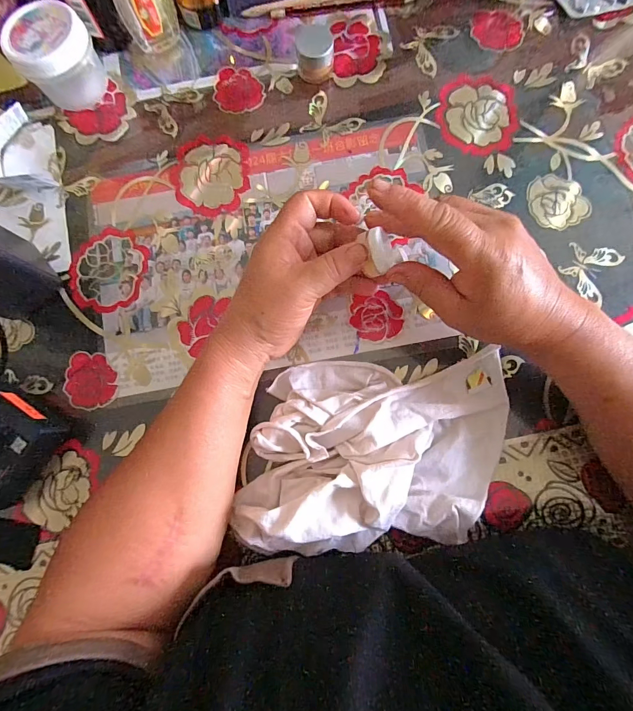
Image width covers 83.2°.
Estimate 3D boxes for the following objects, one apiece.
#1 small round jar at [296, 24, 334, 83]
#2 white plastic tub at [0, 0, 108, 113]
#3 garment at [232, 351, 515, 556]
[{"bbox_3d":[-0.001,-0.274,0.324,0.033,0.026,0.033,0,81,2],"label":"small round jar"},{"bbox_3d":[-0.229,-0.265,0.318,0.065,0.056,0.060,0,81,2],"label":"white plastic tub"},{"bbox_3d":[0.041,0.072,0.260,0.212,0.044,0.140,-2,81,2],"label":"garment"}]

